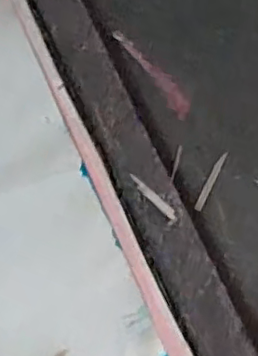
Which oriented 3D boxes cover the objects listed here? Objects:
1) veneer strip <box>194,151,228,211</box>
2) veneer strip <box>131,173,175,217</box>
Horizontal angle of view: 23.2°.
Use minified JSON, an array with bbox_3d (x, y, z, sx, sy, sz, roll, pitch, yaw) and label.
[{"bbox_3d":[0.182,0.007,1.392,0.019,0.006,0.144,28,82,-6],"label":"veneer strip"},{"bbox_3d":[0.024,0.019,0.658,0.011,0.004,0.063,-40,76,-22],"label":"veneer strip"}]

